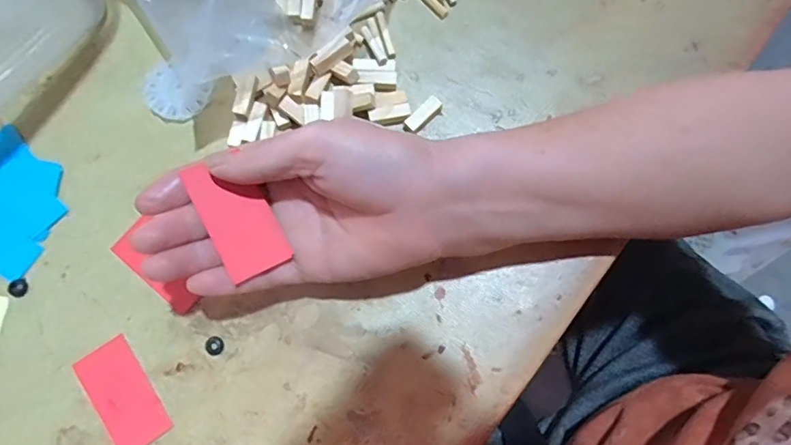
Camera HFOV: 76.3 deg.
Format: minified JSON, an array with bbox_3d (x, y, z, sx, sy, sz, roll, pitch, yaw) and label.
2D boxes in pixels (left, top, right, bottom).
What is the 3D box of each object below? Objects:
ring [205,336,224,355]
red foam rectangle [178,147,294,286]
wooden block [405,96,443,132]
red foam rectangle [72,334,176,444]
[{"bbox_3d":[-0.100,0.068,0.278,0.011,0.004,0.010,0,78,1],"label":"ring"},{"bbox_3d":[-0.078,-0.003,0.247,0.029,0.004,0.058,-28,94,-19],"label":"red foam rectangle"},{"bbox_3d":[0.017,-0.064,0.301,0.024,0.007,0.009,-44,81,-7],"label":"wooden block"},{"bbox_3d":[-0.148,0.094,0.273,0.031,0.004,0.059,-35,80,-6],"label":"red foam rectangle"}]

